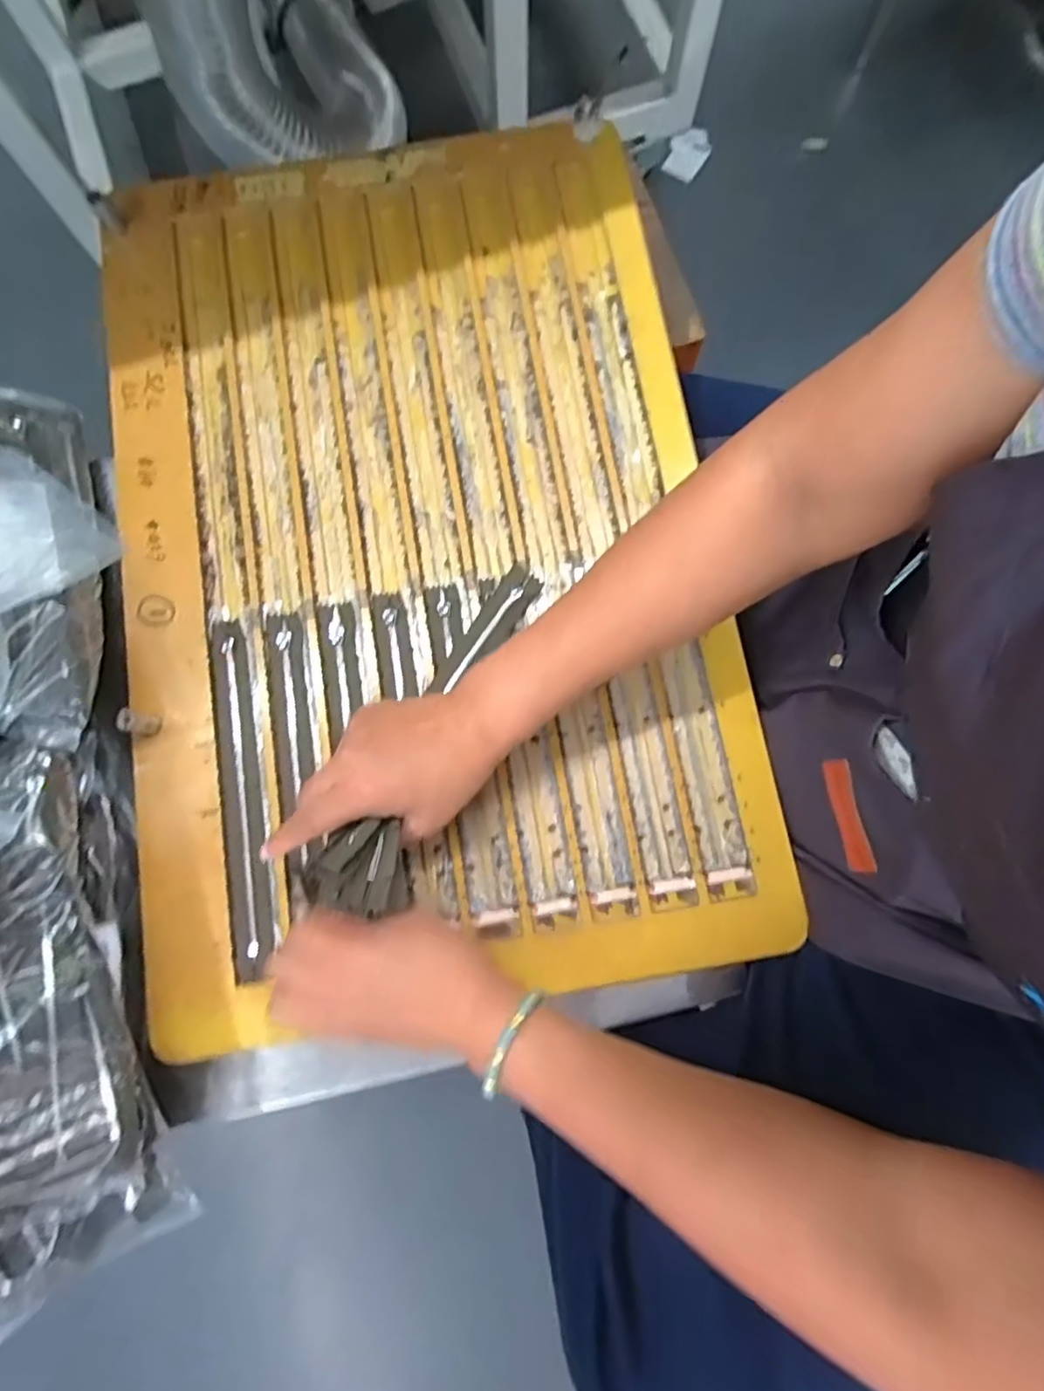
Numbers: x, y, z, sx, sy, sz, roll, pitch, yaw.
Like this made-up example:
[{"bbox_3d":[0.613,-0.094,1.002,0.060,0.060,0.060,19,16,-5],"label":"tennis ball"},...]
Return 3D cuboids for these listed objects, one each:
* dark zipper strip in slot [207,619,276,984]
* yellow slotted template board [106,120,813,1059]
[{"bbox_3d":[-0.206,0.070,0.451,0.032,0.007,0.254,-10,79,-1],"label":"dark zipper strip in slot"},{"bbox_3d":[-0.081,-0.129,0.477,0.442,0.016,0.675,-9,79,-1],"label":"yellow slotted template board"}]

